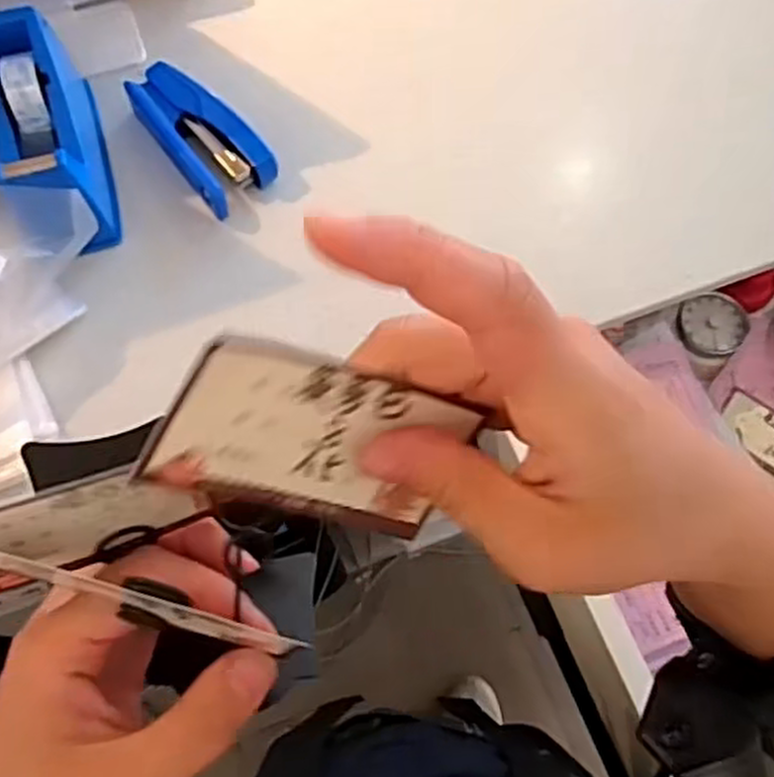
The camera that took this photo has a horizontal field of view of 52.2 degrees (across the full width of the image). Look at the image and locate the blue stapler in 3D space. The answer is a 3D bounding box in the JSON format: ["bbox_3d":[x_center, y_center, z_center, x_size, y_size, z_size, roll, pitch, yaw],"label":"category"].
[{"bbox_3d":[-0.130,-0.175,0.545,0.051,0.026,0.111,-40,75,-15],"label":"blue stapler"}]

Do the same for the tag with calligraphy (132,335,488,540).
[{"bbox_3d":[-0.017,0.015,0.211,0.086,0.047,0.004,19,26,-34],"label":"tag with calligraphy"}]

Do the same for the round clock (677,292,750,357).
[{"bbox_3d":[0.260,-0.052,0.632,0.050,0.011,0.052,-39,75,-15],"label":"round clock"}]

